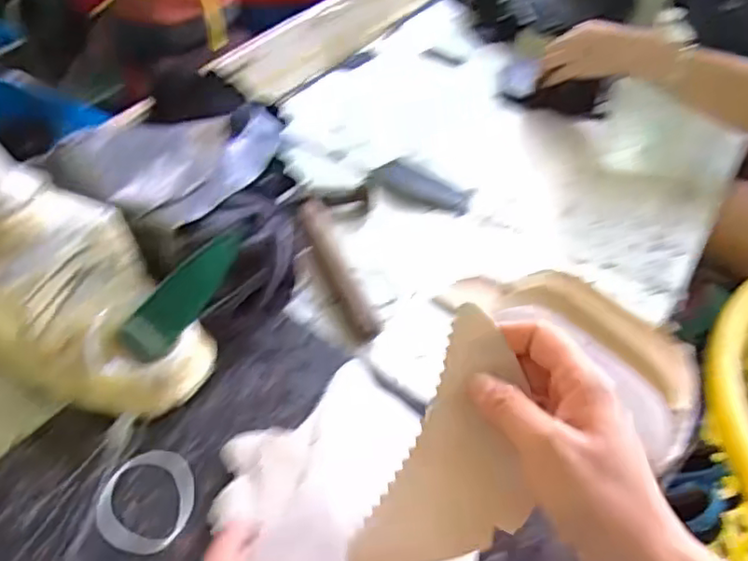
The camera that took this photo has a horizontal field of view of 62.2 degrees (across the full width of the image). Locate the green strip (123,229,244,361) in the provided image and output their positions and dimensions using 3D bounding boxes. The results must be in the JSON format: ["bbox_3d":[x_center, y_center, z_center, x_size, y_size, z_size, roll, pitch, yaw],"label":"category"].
[{"bbox_3d":[-0.136,0.012,0.452,0.117,0.008,0.037,-43,84,5],"label":"green strip"}]

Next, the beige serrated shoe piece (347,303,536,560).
[{"bbox_3d":[0.047,0.088,0.327,0.073,0.014,0.142,17,74,14],"label":"beige serrated shoe piece"}]

